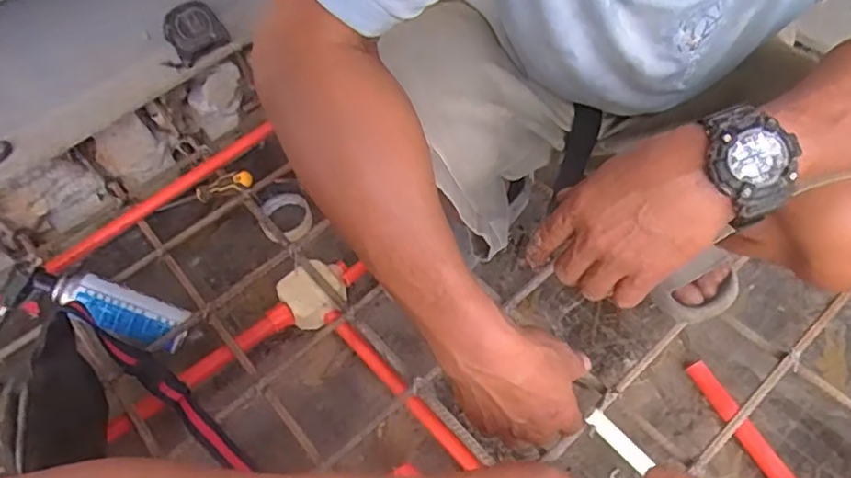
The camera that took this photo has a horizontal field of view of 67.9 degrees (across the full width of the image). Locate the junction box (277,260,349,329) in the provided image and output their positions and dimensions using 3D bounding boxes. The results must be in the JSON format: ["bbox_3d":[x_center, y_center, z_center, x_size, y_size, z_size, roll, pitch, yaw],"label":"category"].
[{"bbox_3d":[-0.168,0.087,0.957,0.100,0.059,0.097,-20,55,-9],"label":"junction box"}]

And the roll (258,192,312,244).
[{"bbox_3d":[-0.241,-0.037,1.073,0.093,0.032,0.083,28,62,23],"label":"roll"}]

